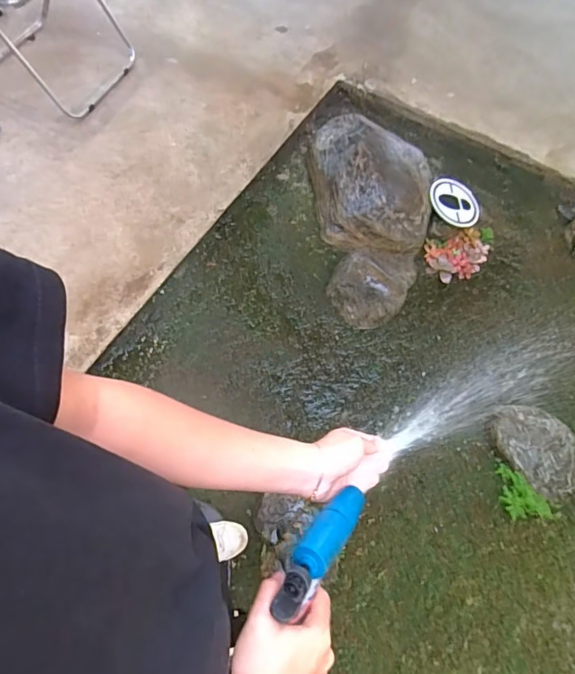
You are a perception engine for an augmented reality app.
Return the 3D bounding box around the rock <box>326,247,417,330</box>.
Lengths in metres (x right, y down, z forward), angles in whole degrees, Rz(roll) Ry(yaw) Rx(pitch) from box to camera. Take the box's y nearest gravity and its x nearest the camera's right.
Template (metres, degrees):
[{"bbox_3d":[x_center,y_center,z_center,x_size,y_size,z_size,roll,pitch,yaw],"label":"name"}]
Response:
[{"bbox_3d":[0.263,-0.176,1.445,0.230,0.087,0.289,27,68,13],"label":"rock"}]

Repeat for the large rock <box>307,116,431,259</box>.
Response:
[{"bbox_3d":[0.277,-0.549,1.572,0.366,0.182,0.576,-5,66,-5],"label":"large rock"}]

